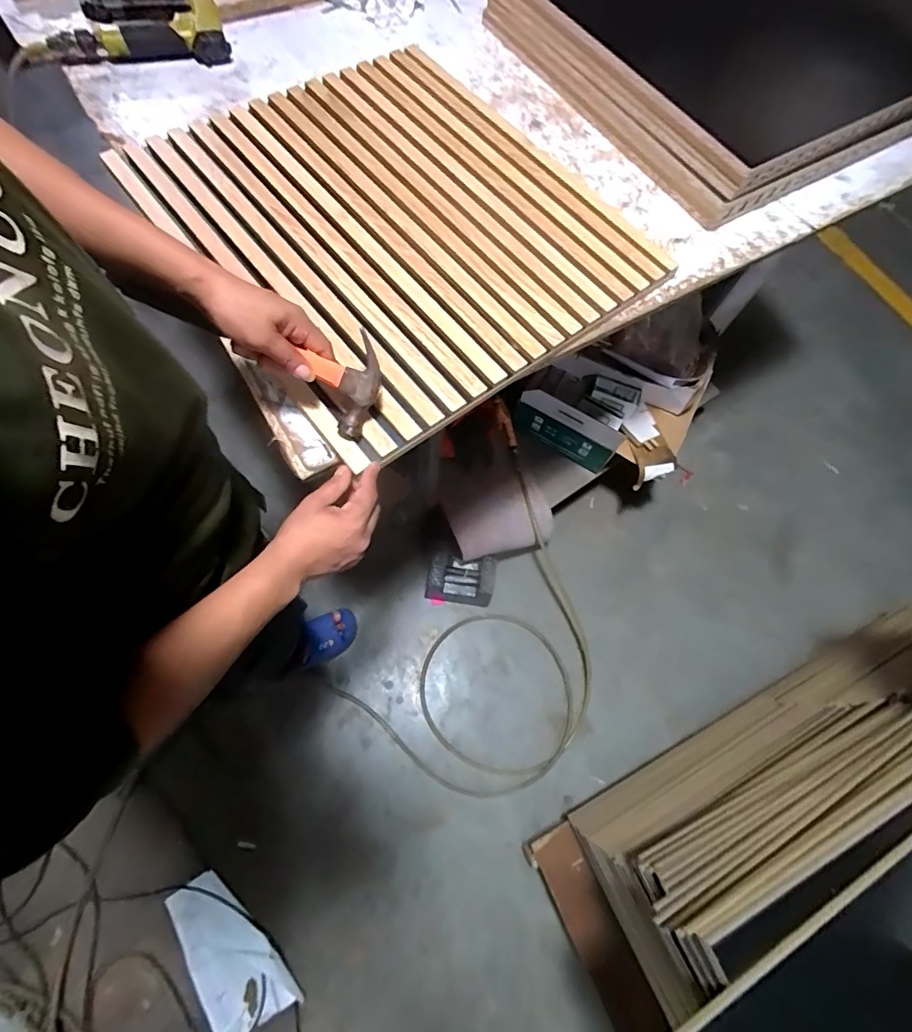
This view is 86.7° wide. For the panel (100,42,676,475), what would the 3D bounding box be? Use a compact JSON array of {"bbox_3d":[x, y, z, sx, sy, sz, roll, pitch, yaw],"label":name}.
[{"bbox_3d":[-0.083,-0.392,0.632,0.497,0.034,0.557,-36,73,-16],"label":"panel"}]

